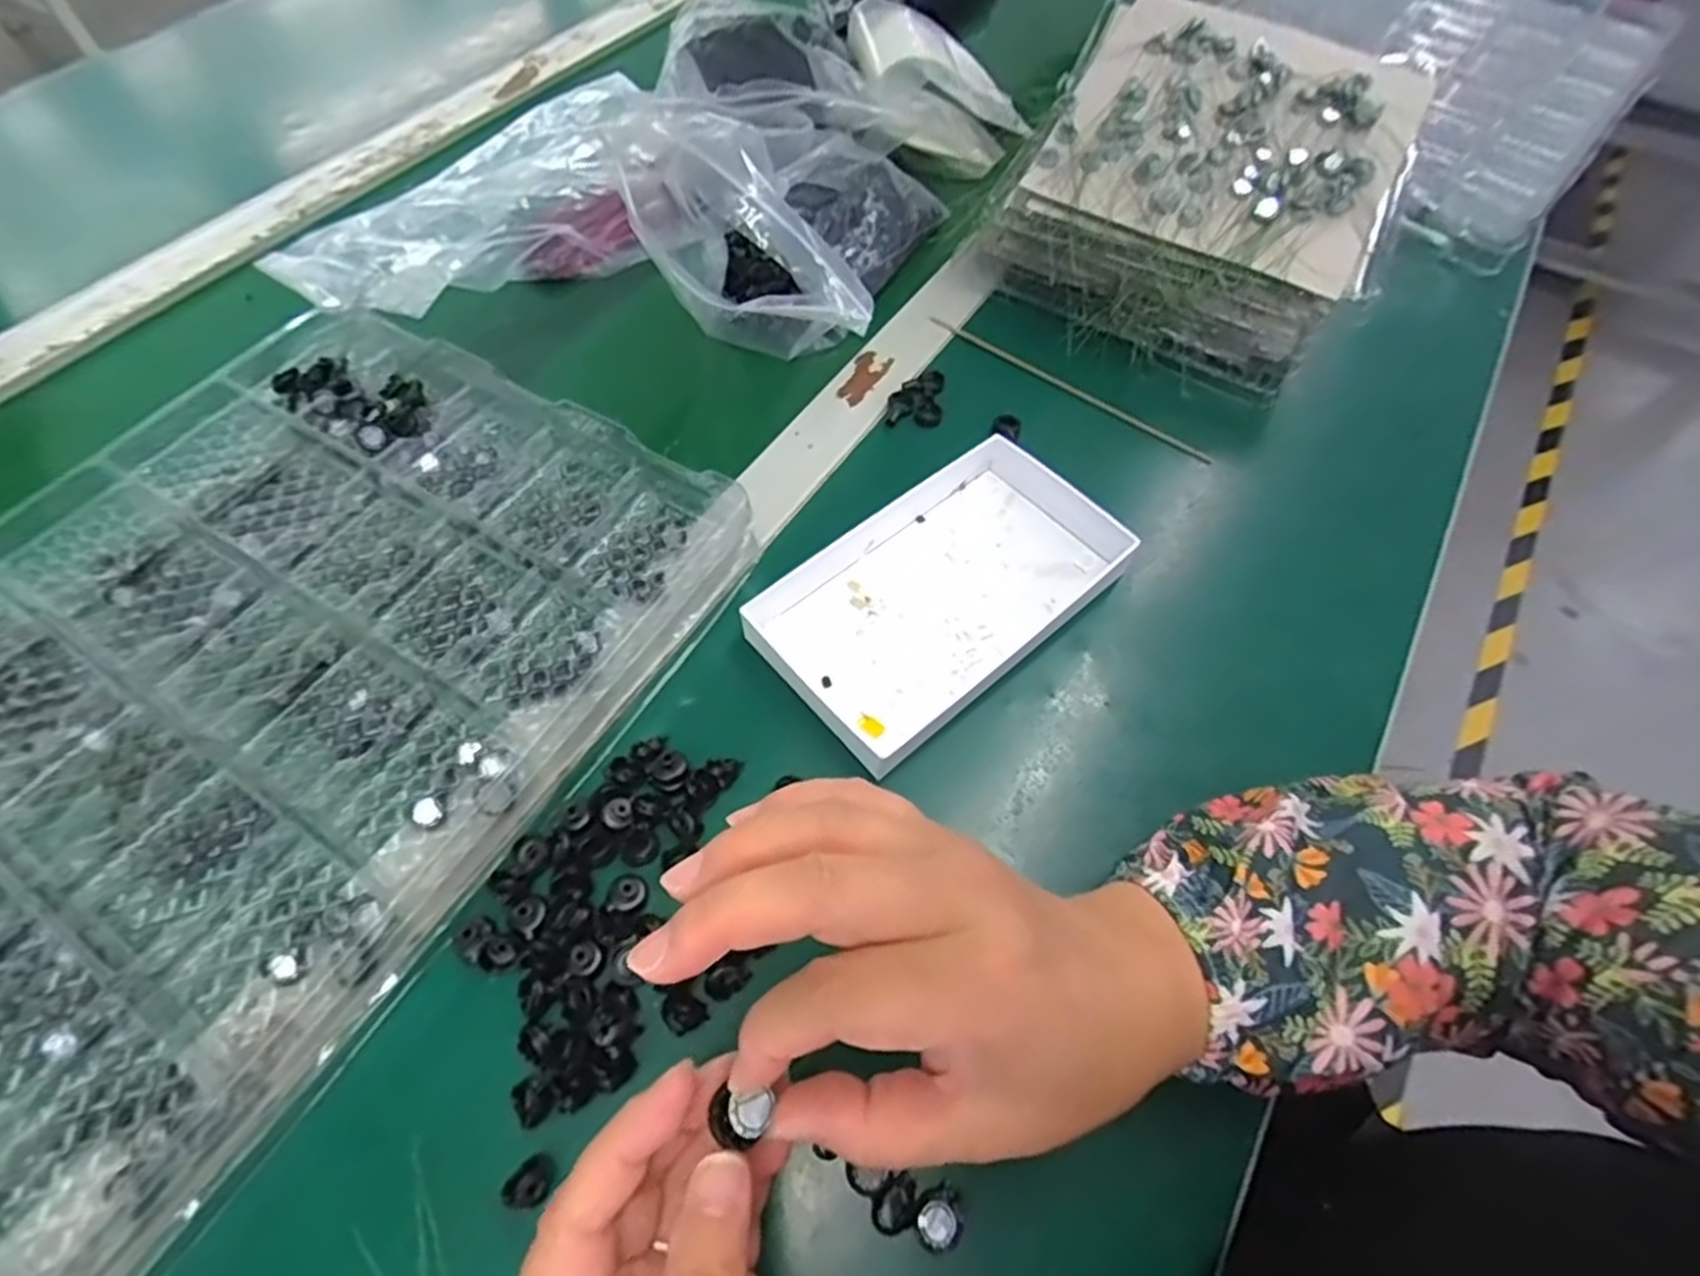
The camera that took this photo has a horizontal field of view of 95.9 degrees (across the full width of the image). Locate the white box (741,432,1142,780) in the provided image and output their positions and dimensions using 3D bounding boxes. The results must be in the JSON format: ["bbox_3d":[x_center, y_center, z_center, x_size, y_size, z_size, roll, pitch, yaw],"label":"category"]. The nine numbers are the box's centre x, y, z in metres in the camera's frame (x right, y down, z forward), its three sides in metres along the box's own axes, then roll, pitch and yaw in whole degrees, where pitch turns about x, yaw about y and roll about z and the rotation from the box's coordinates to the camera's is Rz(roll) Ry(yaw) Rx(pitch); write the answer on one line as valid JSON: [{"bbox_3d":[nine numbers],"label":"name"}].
[{"bbox_3d":[0.043,-0.027,0.380,0.171,0.023,0.109,-37,66,-20],"label":"white box"}]

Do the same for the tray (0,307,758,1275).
[{"bbox_3d":[-0.291,0.033,0.332,0.306,0.029,0.441,28,63,15],"label":"tray"}]

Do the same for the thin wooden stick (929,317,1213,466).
[{"bbox_3d":[0.130,-0.152,0.466,0.190,0.011,0.008,32,64,17],"label":"thin wooden stick"}]

